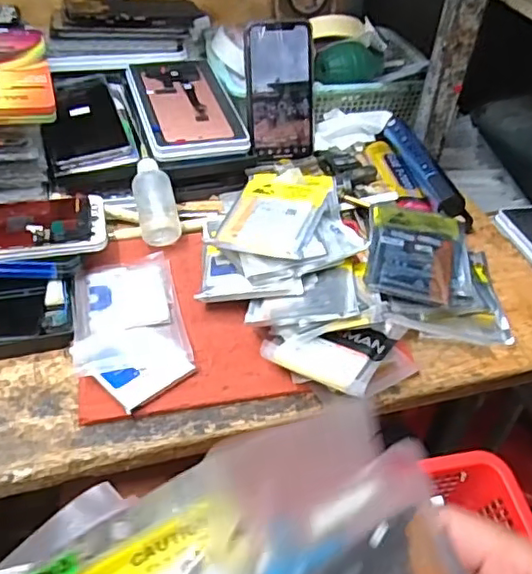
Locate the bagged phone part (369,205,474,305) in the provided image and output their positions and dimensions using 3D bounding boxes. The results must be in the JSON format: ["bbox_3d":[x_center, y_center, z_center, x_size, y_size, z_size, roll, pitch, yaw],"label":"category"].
[{"bbox_3d":[0.137,-0.031,0.532,0.089,0.011,0.120,9,47,4],"label":"bagged phone part"}]

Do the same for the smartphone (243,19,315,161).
[{"bbox_3d":[0.017,-0.216,0.664,0.075,0.143,0.010,-8,17,-10],"label":"smartphone"}]

